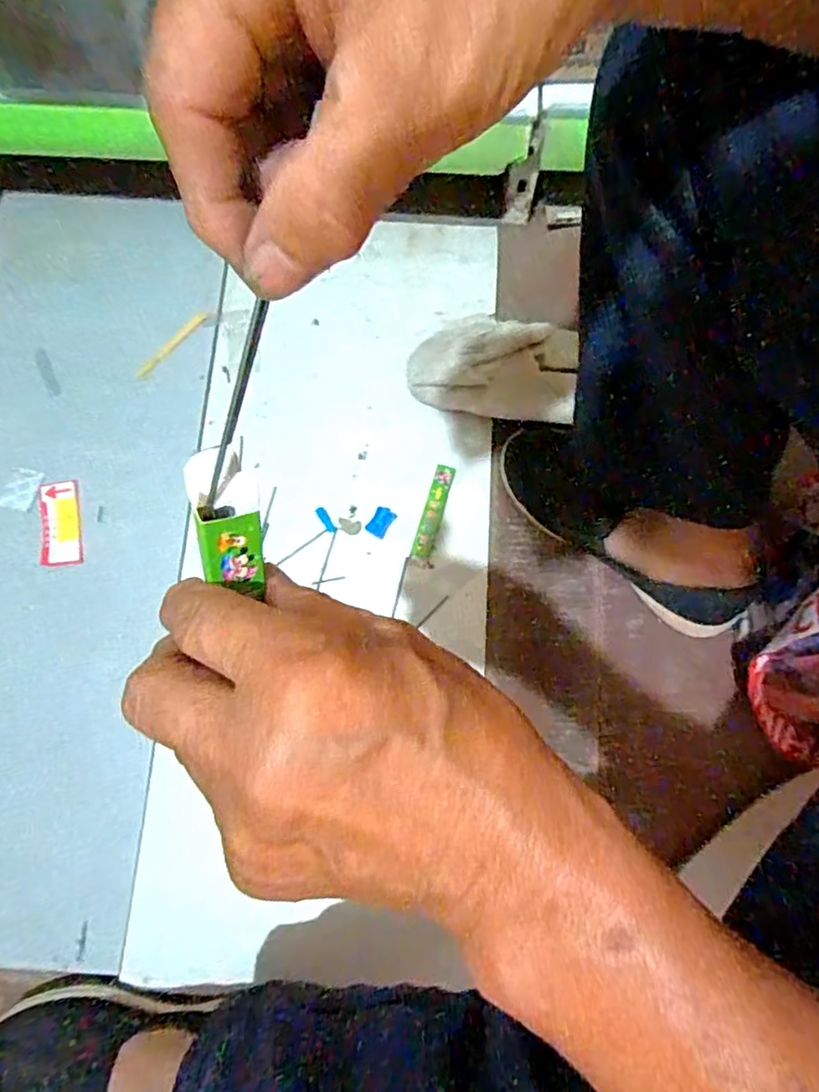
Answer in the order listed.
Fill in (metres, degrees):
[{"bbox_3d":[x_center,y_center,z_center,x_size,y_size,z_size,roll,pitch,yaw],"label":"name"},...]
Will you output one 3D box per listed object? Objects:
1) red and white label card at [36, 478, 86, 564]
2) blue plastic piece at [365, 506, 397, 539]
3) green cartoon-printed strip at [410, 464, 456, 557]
[{"bbox_3d":[-0.358,-0.024,0.630,0.038,0.004,0.089,-8,75,-15],"label":"red and white label card"},{"bbox_3d":[-0.029,-0.024,0.627,0.021,0.004,0.030,32,80,6],"label":"blue plastic piece"},{"bbox_3d":[0.024,-0.036,0.625,0.020,0.009,0.098,17,79,3],"label":"green cartoon-printed strip"}]

